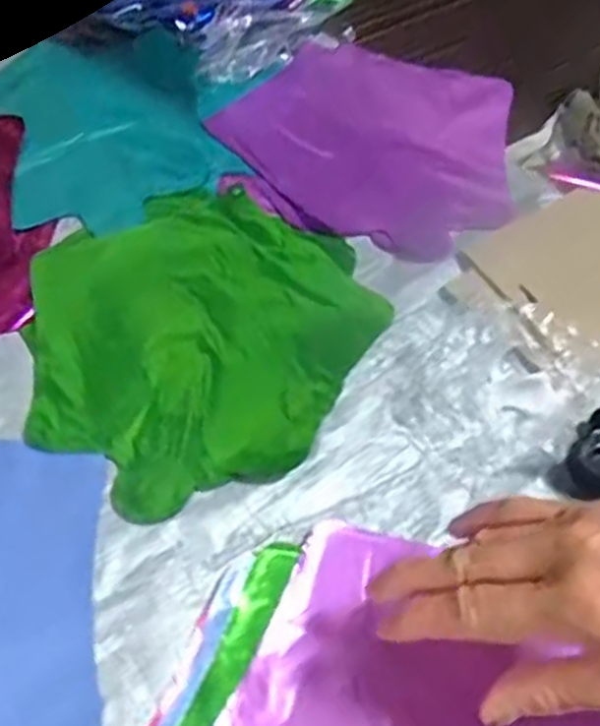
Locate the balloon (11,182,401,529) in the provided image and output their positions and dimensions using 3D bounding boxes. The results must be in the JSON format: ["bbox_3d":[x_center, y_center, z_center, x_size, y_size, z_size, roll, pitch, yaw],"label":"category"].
[{"bbox_3d":[-0.073,-0.027,0.492,0.221,0.009,0.245,26,53,15],"label":"balloon"}]

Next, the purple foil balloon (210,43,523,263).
[{"bbox_3d":[0.049,-0.192,0.615,0.267,0.042,0.221,30,54,17],"label":"purple foil balloon"}]

